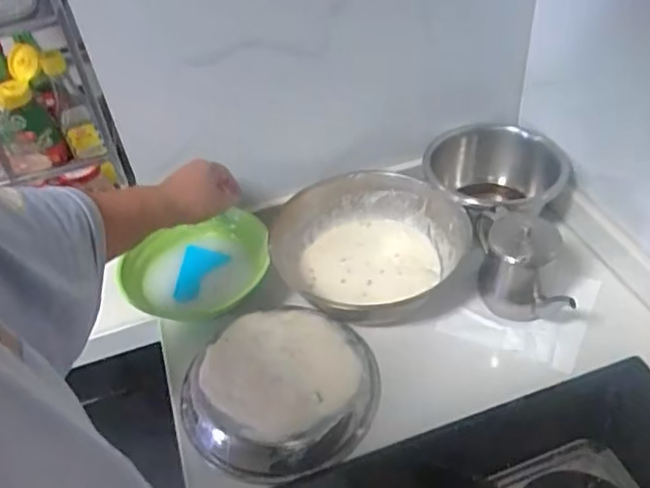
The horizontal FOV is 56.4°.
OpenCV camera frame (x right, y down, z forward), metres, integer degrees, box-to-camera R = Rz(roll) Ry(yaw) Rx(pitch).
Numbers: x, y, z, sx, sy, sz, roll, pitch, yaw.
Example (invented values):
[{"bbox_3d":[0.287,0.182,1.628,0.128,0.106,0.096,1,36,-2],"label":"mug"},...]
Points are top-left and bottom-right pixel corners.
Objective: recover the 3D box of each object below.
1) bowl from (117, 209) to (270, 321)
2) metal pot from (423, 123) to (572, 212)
[{"bbox_3d":[-0.174,0.029,0.815,0.197,0.052,0.143,-9,43,-2],"label":"bowl"},{"bbox_3d":[0.246,-0.087,0.870,0.181,0.090,0.192,-4,43,4],"label":"metal pot"}]

